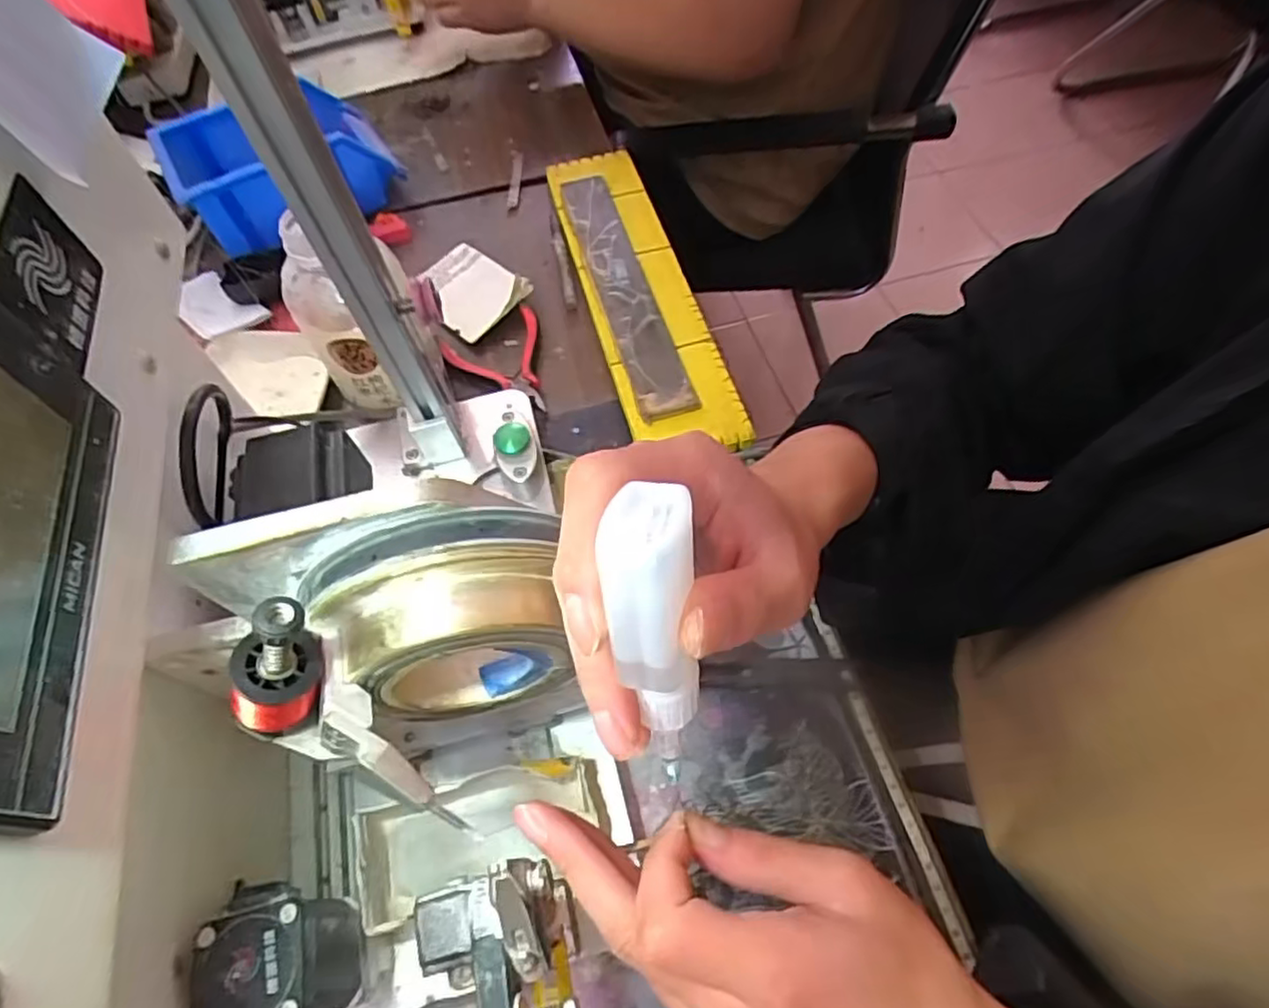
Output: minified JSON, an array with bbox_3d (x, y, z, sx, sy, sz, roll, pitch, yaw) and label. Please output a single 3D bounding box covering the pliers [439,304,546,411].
[{"bbox_3d":[-0.110,-0.110,0.528,0.073,0.014,0.097,-8,59,-1],"label":"pliers"}]

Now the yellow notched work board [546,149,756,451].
[{"bbox_3d":[0.003,-0.173,0.554,0.081,0.020,0.311,-15,66,-9],"label":"yellow notched work board"}]

